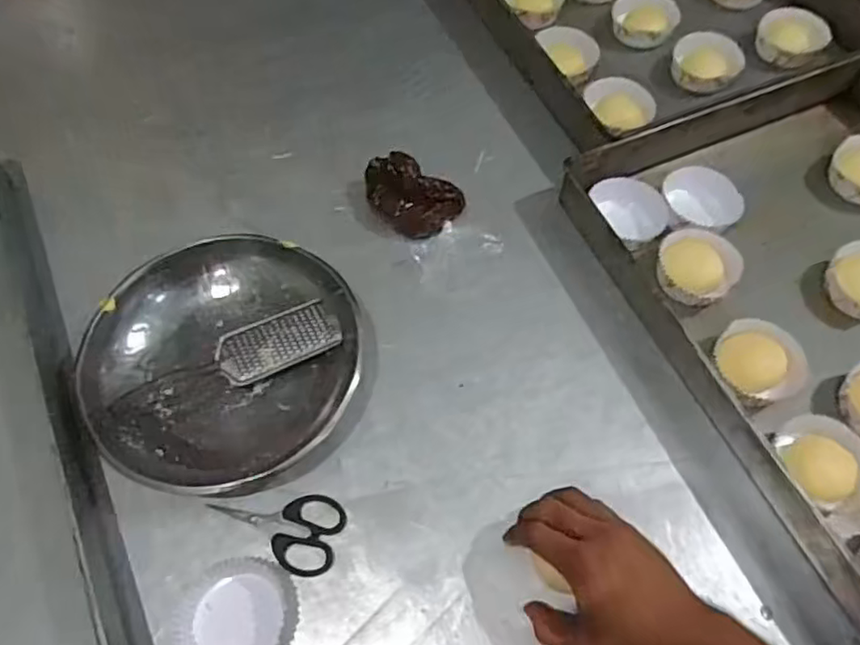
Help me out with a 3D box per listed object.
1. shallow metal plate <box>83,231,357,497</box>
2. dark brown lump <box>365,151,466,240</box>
[{"bbox_3d":[-0.189,0.029,0.595,0.239,0.051,0.227,1,63,-2],"label":"shallow metal plate"},{"bbox_3d":[-0.020,-0.144,0.682,0.103,0.046,0.076,39,68,16],"label":"dark brown lump"}]

